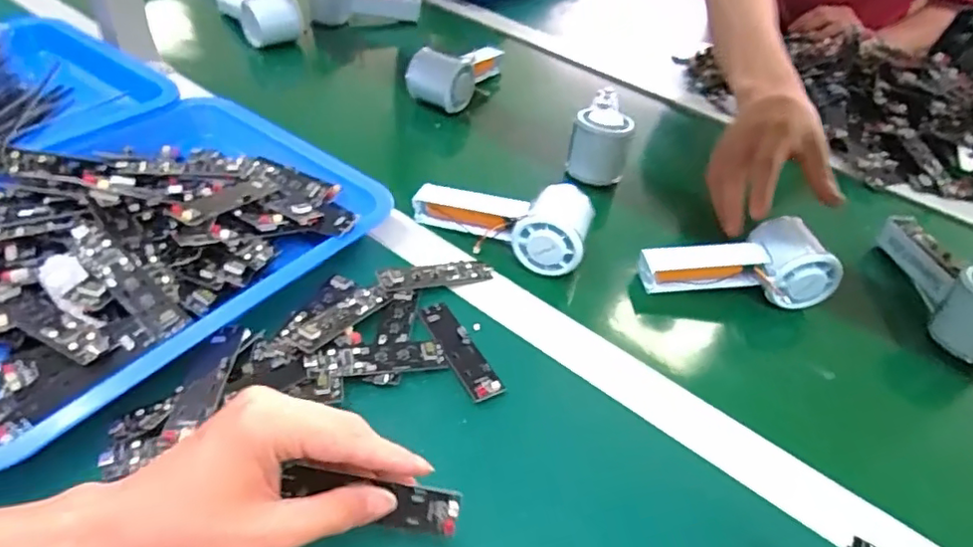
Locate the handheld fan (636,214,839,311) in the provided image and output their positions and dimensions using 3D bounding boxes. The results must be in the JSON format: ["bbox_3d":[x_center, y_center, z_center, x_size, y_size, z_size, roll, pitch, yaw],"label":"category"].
[{"bbox_3d":[0.206,-0.008,0.494,0.145,0.054,0.060,-3,45,-11],"label":"handheld fan"}]

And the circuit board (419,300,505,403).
[{"bbox_3d":[-0.020,0.052,0.422,0.024,0.009,0.090,-18,50,-24],"label":"circuit board"}]

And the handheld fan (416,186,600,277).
[{"bbox_3d":[0.011,-0.050,0.514,0.149,0.047,0.069,16,45,8],"label":"handheld fan"}]

